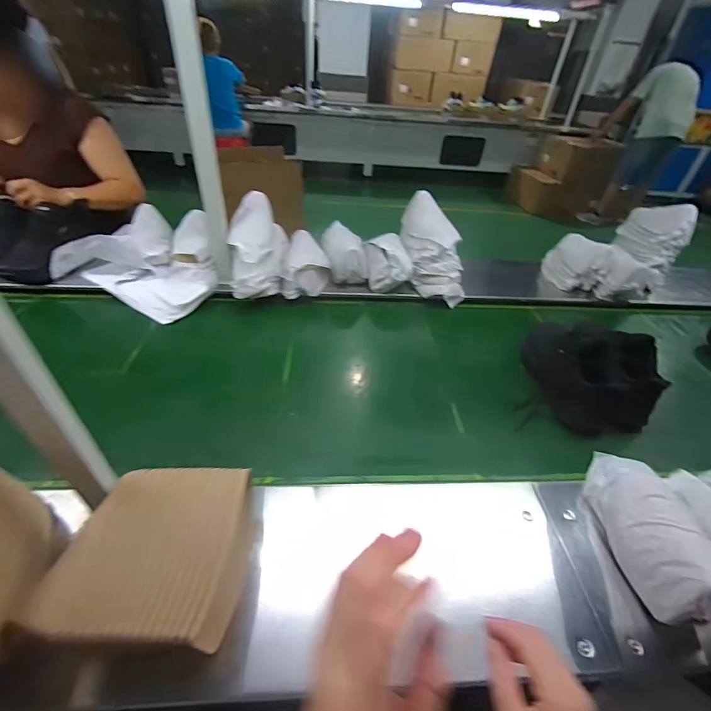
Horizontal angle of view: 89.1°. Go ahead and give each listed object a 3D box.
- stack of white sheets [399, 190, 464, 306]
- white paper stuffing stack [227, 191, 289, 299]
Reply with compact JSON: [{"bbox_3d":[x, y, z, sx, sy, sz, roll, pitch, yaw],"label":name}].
[{"bbox_3d":[0.207,-0.297,0.980,0.136,0.112,0.319,-8,74,-15],"label":"stack of white sheets"},{"bbox_3d":[-0.250,-0.273,0.930,0.130,0.121,0.265,0,73,-6],"label":"white paper stuffing stack"}]

